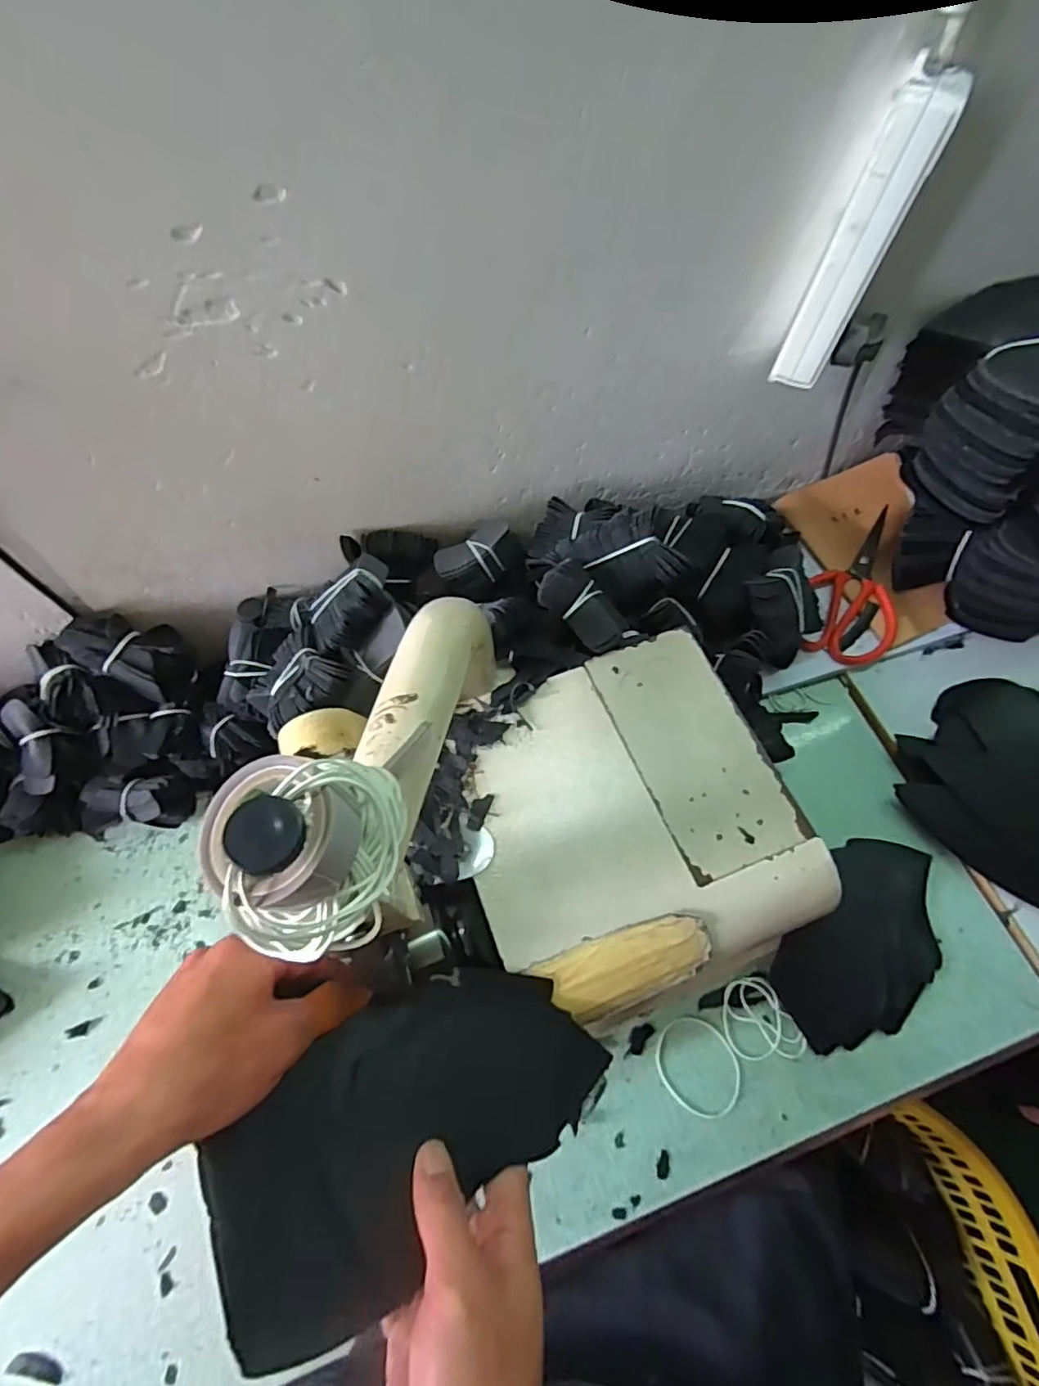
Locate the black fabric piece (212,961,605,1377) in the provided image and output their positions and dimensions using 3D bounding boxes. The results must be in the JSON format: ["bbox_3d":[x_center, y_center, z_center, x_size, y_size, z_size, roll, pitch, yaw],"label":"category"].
[{"bbox_3d":[-0.055,0.215,0.304,0.192,0.014,0.108,-25,62,-30],"label":"black fabric piece"}]

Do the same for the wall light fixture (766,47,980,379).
[{"bbox_3d":[0.223,-0.290,0.393,0.035,0.177,0.015,25,67,10],"label":"wall light fixture"}]

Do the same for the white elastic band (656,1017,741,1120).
[{"bbox_3d":[0.139,0.288,0.455,0.057,0.004,0.067,-41,73,-18],"label":"white elastic band"}]

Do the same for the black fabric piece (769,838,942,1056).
[{"bbox_3d":[0.292,0.199,0.480,0.108,0.042,0.189,37,70,15],"label":"black fabric piece"}]

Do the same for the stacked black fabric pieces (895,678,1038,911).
[{"bbox_3d":[0.466,0.080,0.524,0.201,0.054,0.194,-4,57,7],"label":"stacked black fabric pieces"}]

